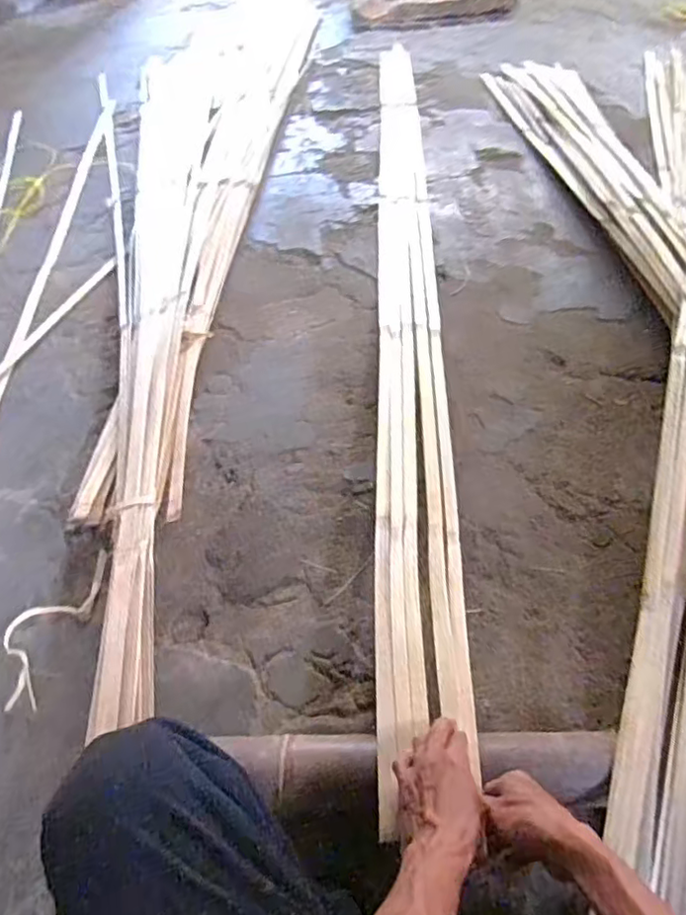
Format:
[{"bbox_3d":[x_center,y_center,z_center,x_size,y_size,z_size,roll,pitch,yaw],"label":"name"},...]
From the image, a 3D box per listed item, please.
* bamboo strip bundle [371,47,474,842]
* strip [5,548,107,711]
[{"bbox_3d":[0.107,-0.352,1.077,0.111,0.057,1.667,0,54,4],"label":"bamboo strip bundle"},{"bbox_3d":[-0.376,0.209,0.751,0.081,0.018,0.204,10,54,11],"label":"strip"}]

